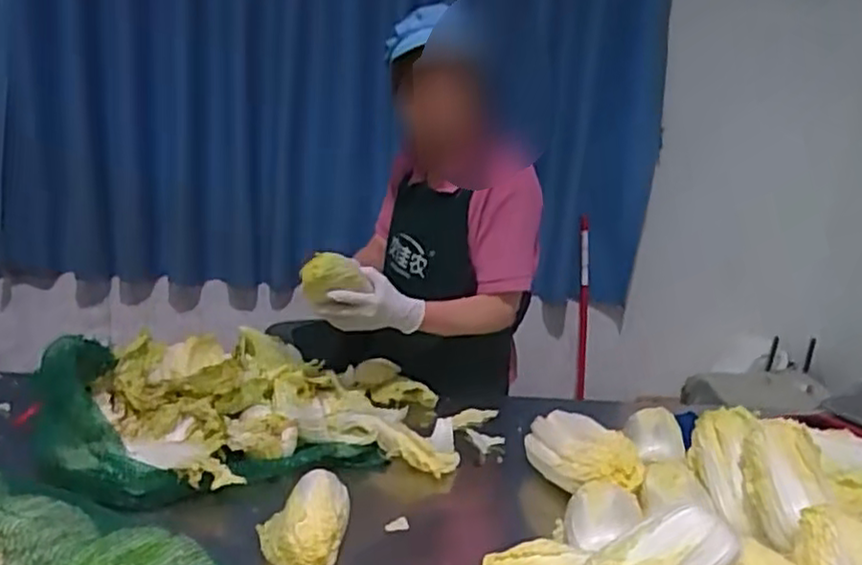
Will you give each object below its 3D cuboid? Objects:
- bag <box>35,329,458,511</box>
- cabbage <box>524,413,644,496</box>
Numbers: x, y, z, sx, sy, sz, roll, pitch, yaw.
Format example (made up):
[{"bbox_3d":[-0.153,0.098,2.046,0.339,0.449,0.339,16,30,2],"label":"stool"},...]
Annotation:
[{"bbox_3d":[-0.297,0.203,1.200,0.657,0.138,0.380,-1,16,-20],"label":"bag"},{"bbox_3d":[0.228,0.274,1.097,0.090,0.104,0.203,-10,20,-41],"label":"cabbage"}]

